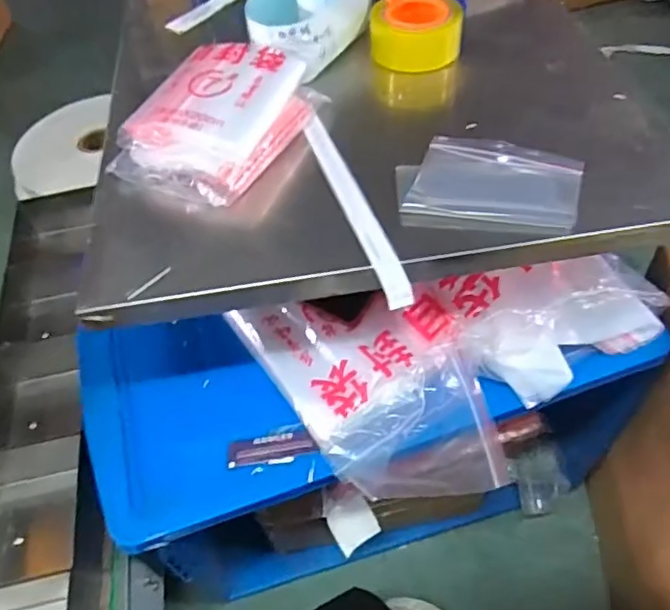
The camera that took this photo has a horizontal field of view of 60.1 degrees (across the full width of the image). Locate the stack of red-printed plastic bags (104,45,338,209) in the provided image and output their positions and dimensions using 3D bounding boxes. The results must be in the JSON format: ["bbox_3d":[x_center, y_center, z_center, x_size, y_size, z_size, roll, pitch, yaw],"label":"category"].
[{"bbox_3d":[-0.123,-0.201,0.610,0.141,0.062,0.198,21,57,21],"label":"stack of red-printed plastic bags"}]

